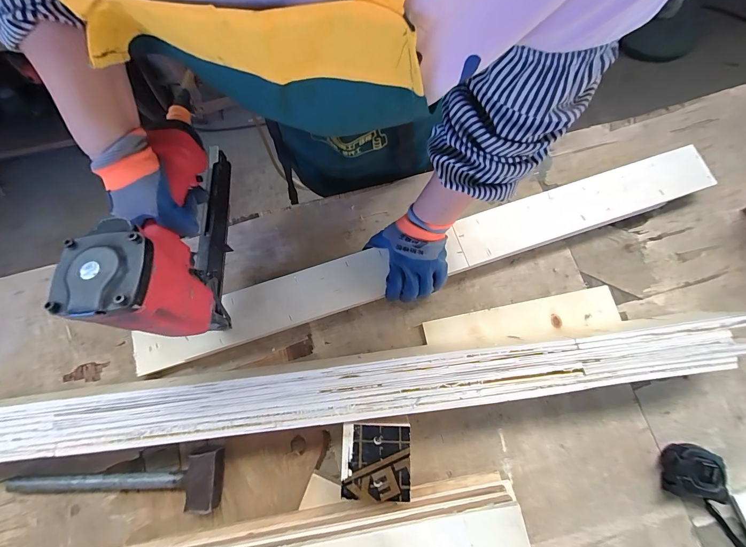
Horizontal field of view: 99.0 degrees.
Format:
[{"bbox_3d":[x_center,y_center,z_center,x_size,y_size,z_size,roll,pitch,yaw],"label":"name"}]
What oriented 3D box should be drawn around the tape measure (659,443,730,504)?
[{"bbox_3d":[0.430,0.265,0.426,0.064,0.031,0.063,6,76,3],"label":"tape measure"}]

